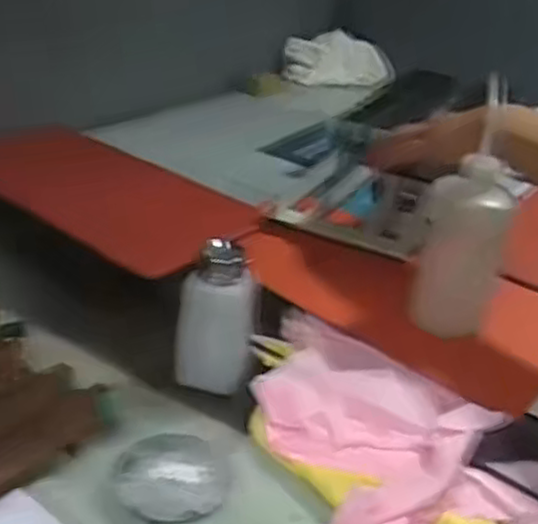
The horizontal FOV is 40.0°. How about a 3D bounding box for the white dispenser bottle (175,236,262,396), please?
[{"bbox_3d":[-0.041,0.042,0.613,0.053,0.106,0.055,12,29,11],"label":"white dispenser bottle"}]

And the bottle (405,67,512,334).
[{"bbox_3d":[0.178,-0.041,0.667,0.077,0.203,0.068,12,29,9],"label":"bottle"}]

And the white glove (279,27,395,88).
[{"bbox_3d":[0.131,-0.393,1.437,0.213,0.078,0.095,4,29,-4],"label":"white glove"}]

